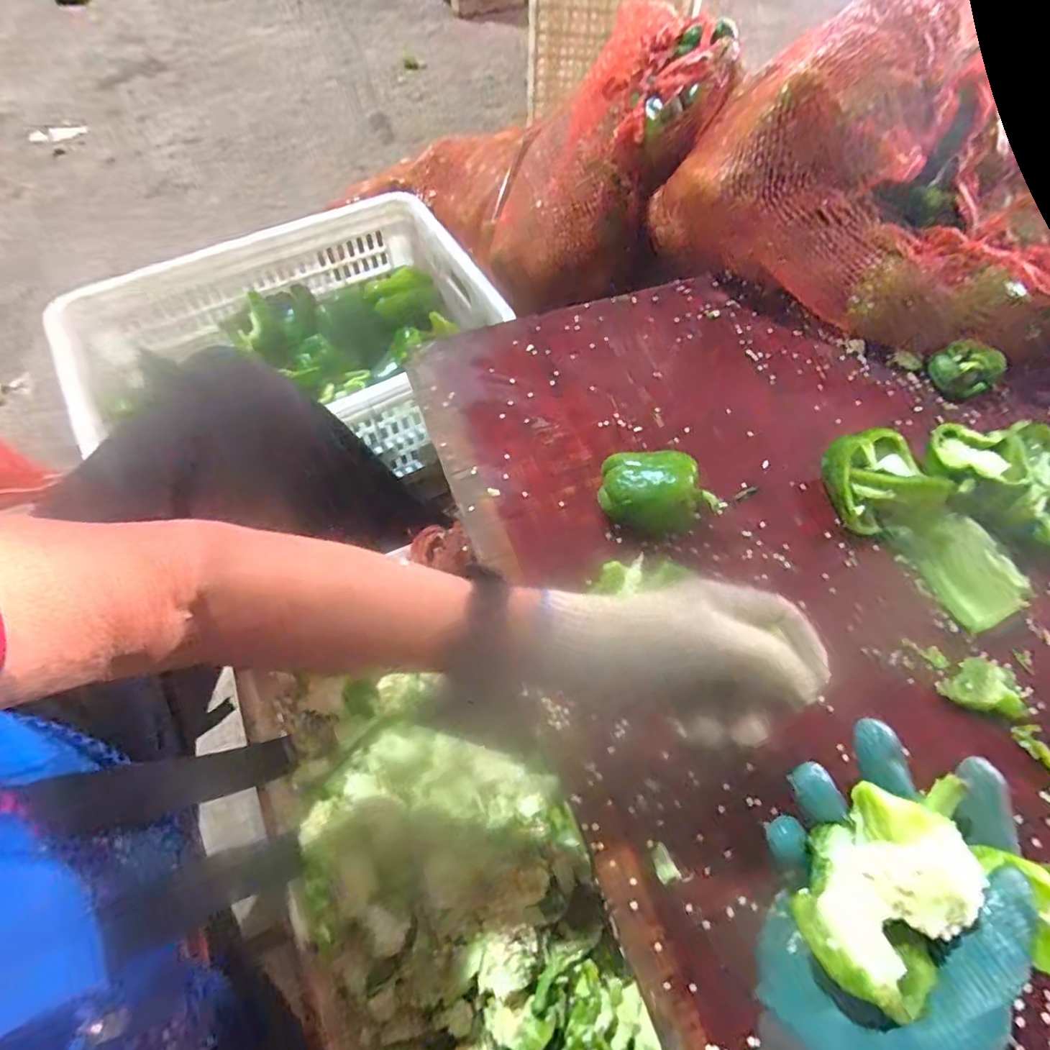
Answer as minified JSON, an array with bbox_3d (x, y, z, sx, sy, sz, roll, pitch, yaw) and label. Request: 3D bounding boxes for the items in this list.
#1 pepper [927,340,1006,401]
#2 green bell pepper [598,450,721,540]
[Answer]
[{"bbox_3d":[0.458,-0.162,0.582,0.061,0.031,0.057,1,60,-1],"label":"pepper"},{"bbox_3d":[0.118,-0.026,0.482,0.107,0.061,0.065,8,61,3],"label":"green bell pepper"}]

